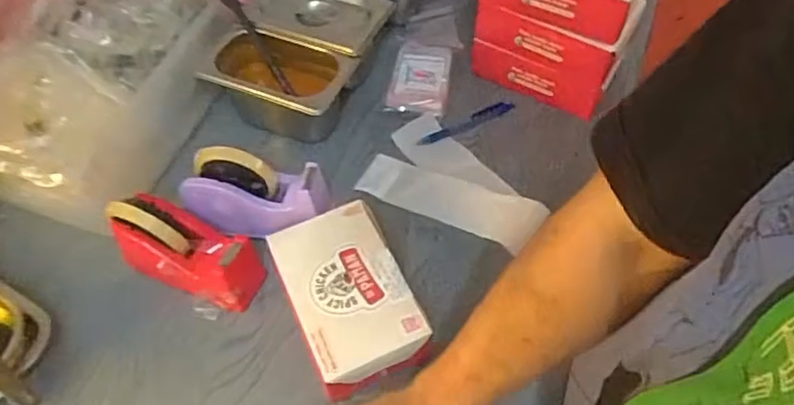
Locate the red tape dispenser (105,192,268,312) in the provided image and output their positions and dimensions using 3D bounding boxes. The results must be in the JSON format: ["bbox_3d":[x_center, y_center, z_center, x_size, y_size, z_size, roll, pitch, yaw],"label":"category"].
[{"bbox_3d":[-0.215,0.047,0.662,0.164,0.098,0.064,21,58,14],"label":"red tape dispenser"}]

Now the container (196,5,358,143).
[{"bbox_3d":[-0.153,-0.144,0.798,0.184,0.105,0.106,19,58,14],"label":"container"}]

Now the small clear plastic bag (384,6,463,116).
[{"bbox_3d":[0.041,-0.205,0.875,0.075,0.017,0.211,11,53,3],"label":"small clear plastic bag"}]

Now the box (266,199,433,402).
[{"bbox_3d":[-0.052,0.099,0.647,0.110,0.064,0.177,-23,57,-13],"label":"box"}]

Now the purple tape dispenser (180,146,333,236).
[{"bbox_3d":[-0.152,-0.013,0.688,0.153,0.085,0.056,3,55,3],"label":"purple tape dispenser"}]

